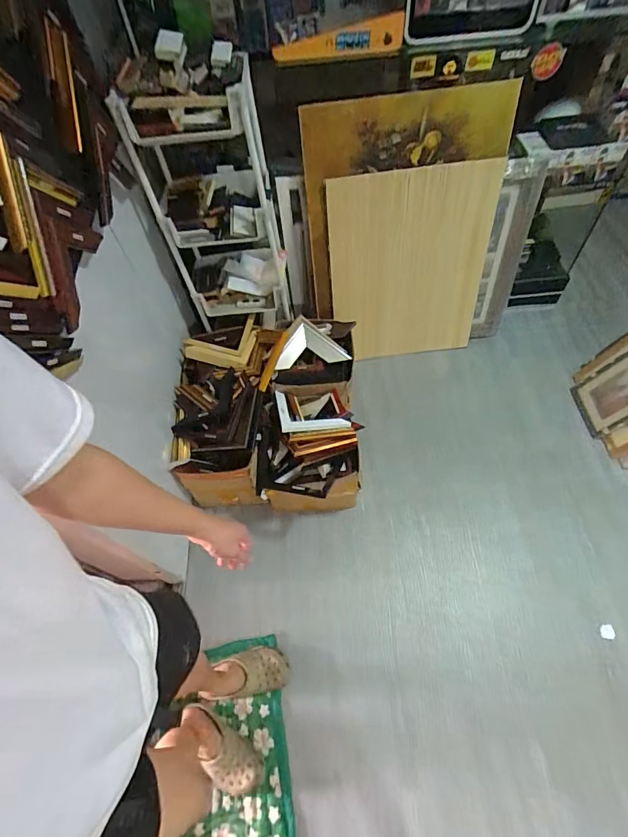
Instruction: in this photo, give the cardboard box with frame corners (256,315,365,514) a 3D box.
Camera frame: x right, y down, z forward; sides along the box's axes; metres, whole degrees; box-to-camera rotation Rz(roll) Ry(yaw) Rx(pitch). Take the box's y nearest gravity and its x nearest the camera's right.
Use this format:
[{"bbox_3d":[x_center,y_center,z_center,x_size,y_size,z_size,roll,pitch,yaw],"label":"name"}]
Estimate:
[{"bbox_3d":[-0.007,-0.027,1.367,0.304,0.259,0.614,2,71,6],"label":"cardboard box with frame corners"}]

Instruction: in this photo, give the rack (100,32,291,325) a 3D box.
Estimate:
[{"bbox_3d":[-0.277,-0.620,1.255,0.364,0.698,0.270,-17,59,-6],"label":"rack"}]

